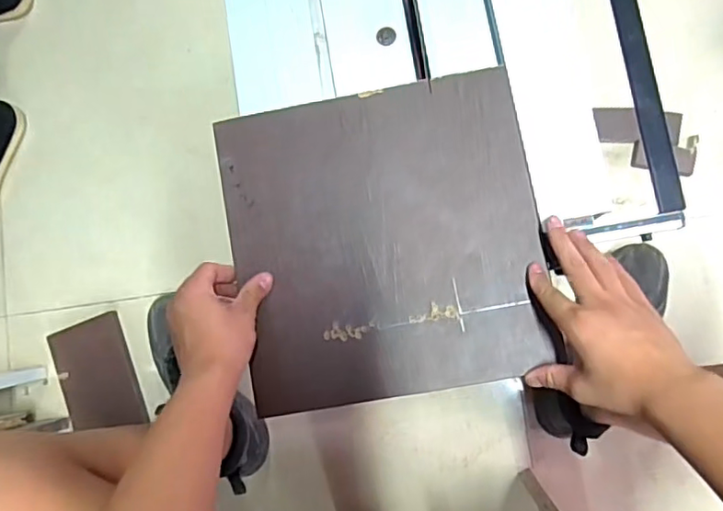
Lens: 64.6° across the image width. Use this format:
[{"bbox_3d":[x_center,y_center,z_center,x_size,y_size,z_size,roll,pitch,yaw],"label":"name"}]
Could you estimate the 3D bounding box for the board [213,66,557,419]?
[{"bbox_3d":[0.019,-0.014,0.557,0.290,0.014,0.294,-11,82,5],"label":"board"}]

